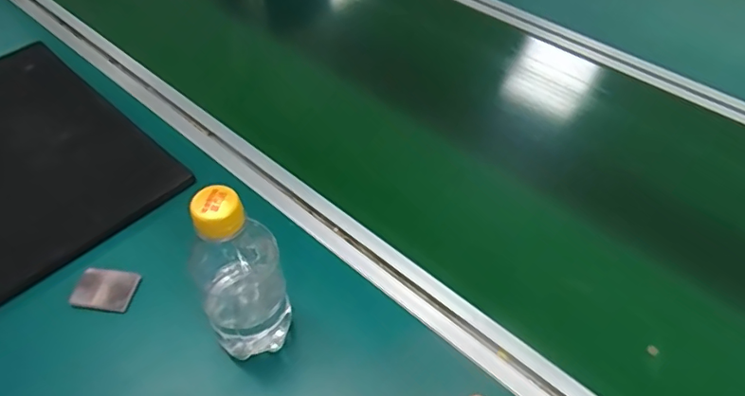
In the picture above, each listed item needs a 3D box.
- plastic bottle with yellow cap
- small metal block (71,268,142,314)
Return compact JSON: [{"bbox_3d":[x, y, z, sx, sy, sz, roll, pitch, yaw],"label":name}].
[{"bbox_3d":[-0.095,0.052,0.383,0.061,0.157,0.056,-19,52,-16],"label":"plastic bottle with yellow cap"},{"bbox_3d":[-0.224,0.077,0.451,0.051,0.009,0.037,8,49,7],"label":"small metal block"}]

